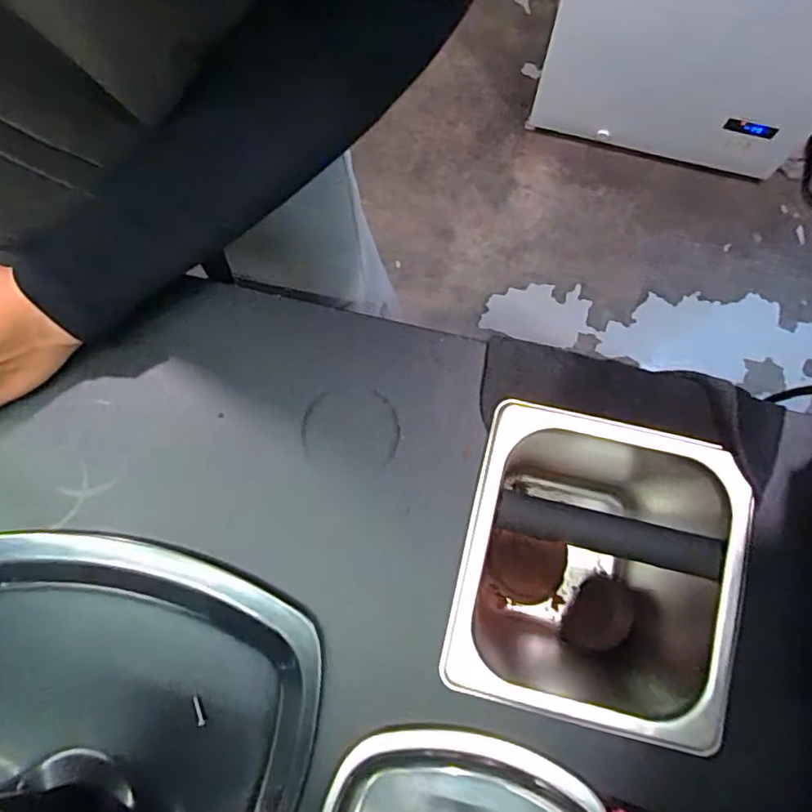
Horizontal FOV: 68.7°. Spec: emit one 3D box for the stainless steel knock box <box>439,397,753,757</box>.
[{"bbox_3d":[0.121,0.108,0.424,0.163,0.161,0.180,13,80,5],"label":"stainless steel knock box"}]

